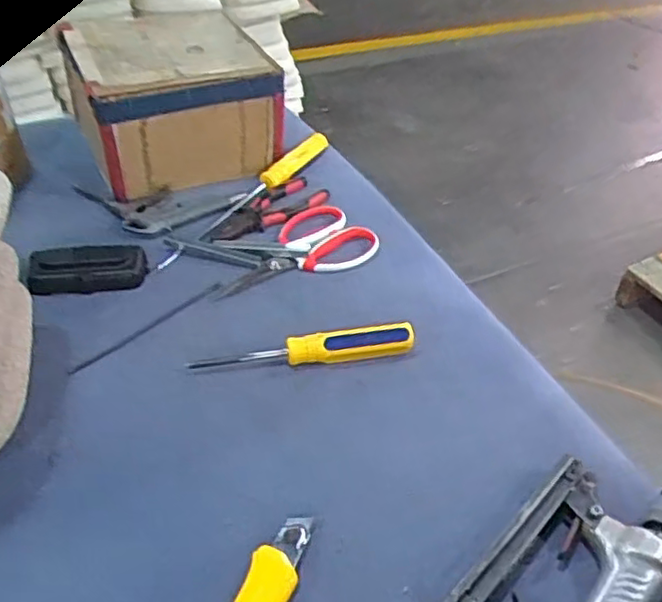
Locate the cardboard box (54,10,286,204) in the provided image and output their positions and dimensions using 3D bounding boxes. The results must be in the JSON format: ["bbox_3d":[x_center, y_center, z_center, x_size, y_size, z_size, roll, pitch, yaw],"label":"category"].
[{"bbox_3d":[-0.188,-0.248,0.804,0.220,0.119,0.216,-18,47,-23],"label":"cardboard box"}]

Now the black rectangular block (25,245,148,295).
[{"bbox_3d":[-0.237,-0.032,0.648,0.109,0.018,0.056,-8,44,-14],"label":"black rectangular block"}]

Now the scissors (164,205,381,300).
[{"bbox_3d":[-0.053,-0.058,0.693,0.202,0.016,0.102,-15,45,-20],"label":"scissors"}]

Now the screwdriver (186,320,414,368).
[{"bbox_3d":[-0.024,0.041,0.580,0.190,0.028,0.022,-4,43,-9],"label":"screwdriver"}]

